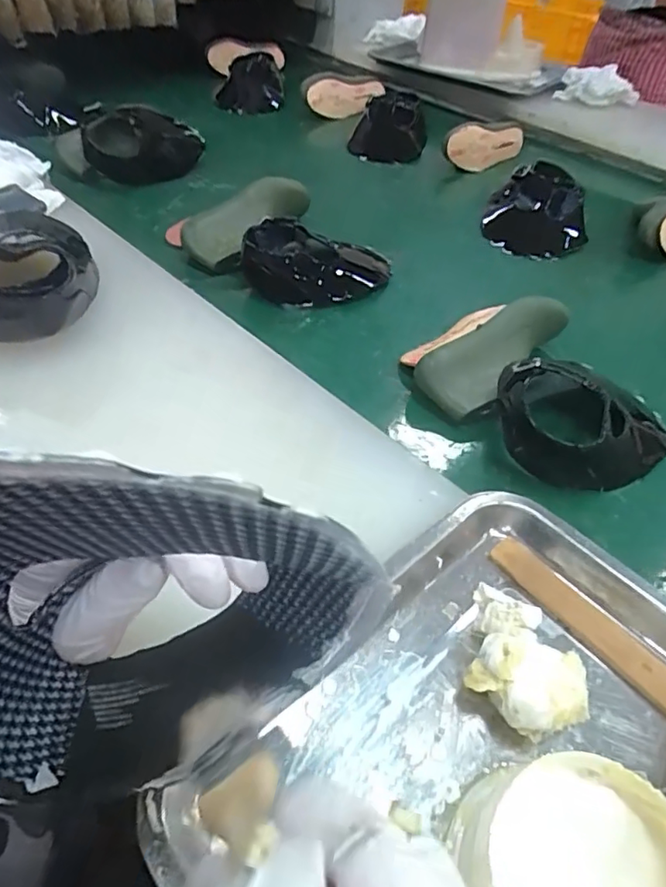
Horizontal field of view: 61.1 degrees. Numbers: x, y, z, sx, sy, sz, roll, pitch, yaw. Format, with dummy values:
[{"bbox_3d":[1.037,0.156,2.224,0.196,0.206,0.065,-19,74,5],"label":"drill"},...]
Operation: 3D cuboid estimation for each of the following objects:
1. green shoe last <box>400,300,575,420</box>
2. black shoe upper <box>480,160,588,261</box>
[{"bbox_3d":[0.146,-0.104,0.565,0.107,0.067,0.184,31,53,26],"label":"green shoe last"},{"bbox_3d":[0.280,-0.319,0.774,0.133,0.073,0.140,14,47,12],"label":"black shoe upper"}]

